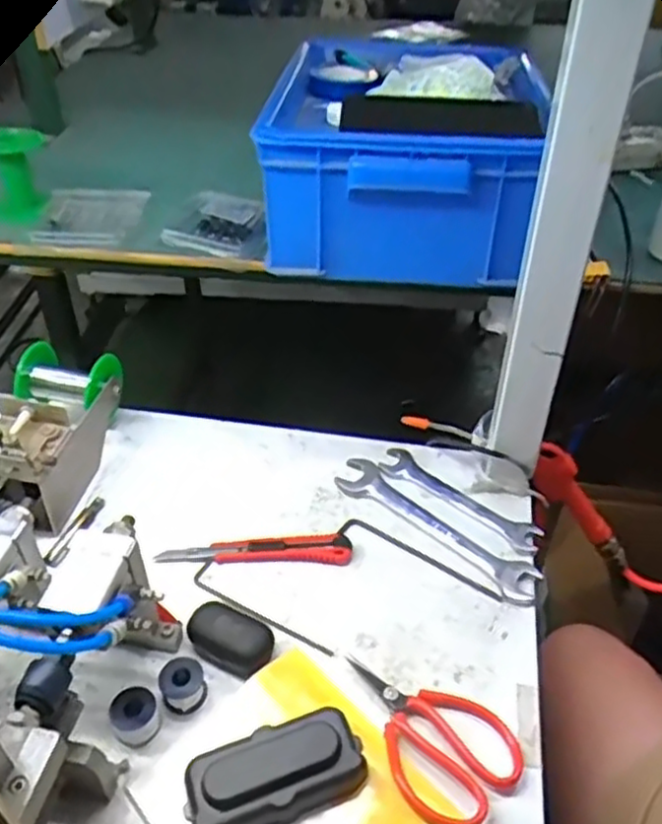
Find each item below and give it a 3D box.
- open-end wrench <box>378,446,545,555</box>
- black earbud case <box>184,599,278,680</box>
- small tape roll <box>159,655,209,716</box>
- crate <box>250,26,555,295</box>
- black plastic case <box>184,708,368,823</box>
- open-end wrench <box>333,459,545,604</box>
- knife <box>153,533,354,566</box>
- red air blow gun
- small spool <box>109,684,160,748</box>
[{"bbox_3d":[0.111,0.076,0.633,0.158,0.010,0.030,30,49,31],"label":"open-end wrench"},{"bbox_3d":[-0.073,0.162,0.517,0.063,0.027,0.032,20,44,21],"label":"black earbud case"},{"bbox_3d":[-0.100,0.186,0.489,0.029,0.024,0.028,-14,42,-16],"label":"small tape roll"},{"bbox_3d":[0.066,-0.259,0.707,0.241,0.126,0.310,9,41,10],"label":"crate"},{"bbox_3d":[-0.034,0.223,0.442,0.107,0.033,0.051,-15,43,-18],"label":"black plastic case"},{"bbox_3d":[0.085,0.096,0.611,0.195,0.006,0.040,32,49,31],"label":"open-end wrench"},{"bbox_3d":[-0.060,0.111,0.589,0.152,0.010,0.027,1,40,1],"label":"knife"},{"bbox_3d":[0.236,0.083,0.720,0.057,0.137,0.020,-20,26,38],"label":"red air blow gun"},{"bbox_3d":[-0.131,0.198,0.476,0.036,0.022,0.029,32,49,31],"label":"small spool"}]

